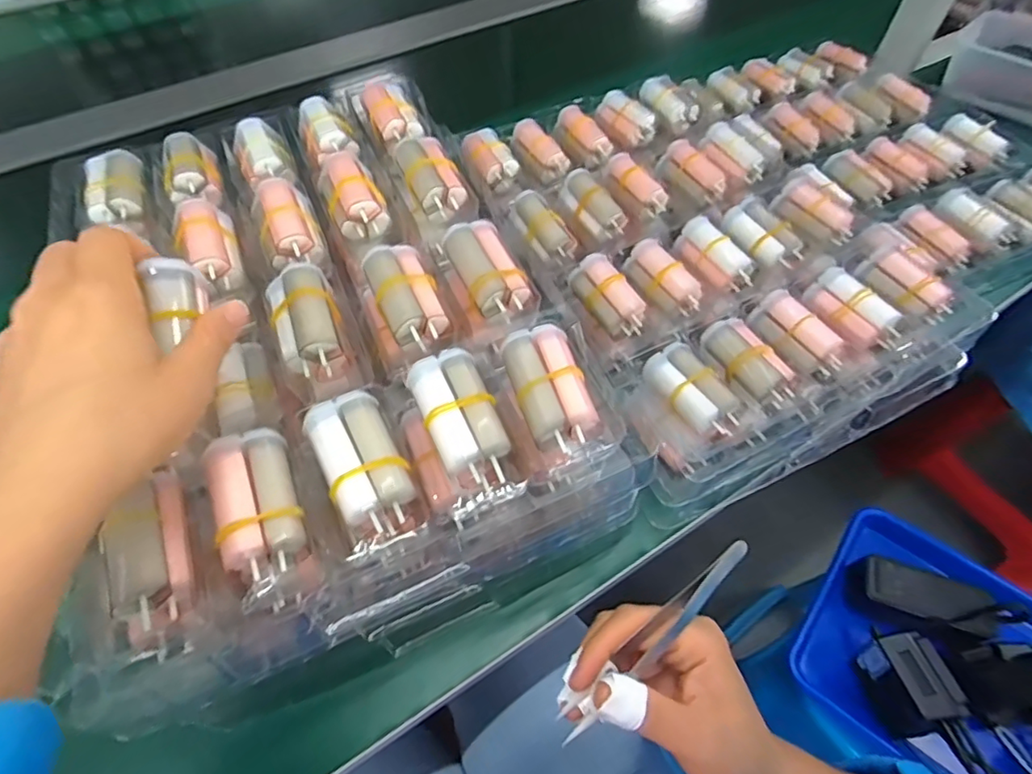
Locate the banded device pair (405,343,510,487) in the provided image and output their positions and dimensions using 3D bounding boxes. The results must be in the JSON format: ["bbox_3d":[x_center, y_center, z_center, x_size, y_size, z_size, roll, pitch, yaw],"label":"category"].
[{"bbox_3d":[-0.028,0.013,0.277,0.035,0.016,0.068,-22,58,-14],"label":"banded device pair"}]

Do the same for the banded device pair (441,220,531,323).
[{"bbox_3d":[-0.018,-0.073,0.334,0.034,0.016,0.066,-20,58,-13],"label":"banded device pair"}]

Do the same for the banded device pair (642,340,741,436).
[{"bbox_3d":[0.118,0.000,0.366,0.030,0.019,0.068,-25,59,-15],"label":"banded device pair"}]

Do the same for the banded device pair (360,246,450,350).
[{"bbox_3d":[-0.065,-0.055,0.321,0.034,0.016,0.065,-20,58,-13],"label":"banded device pair"}]

